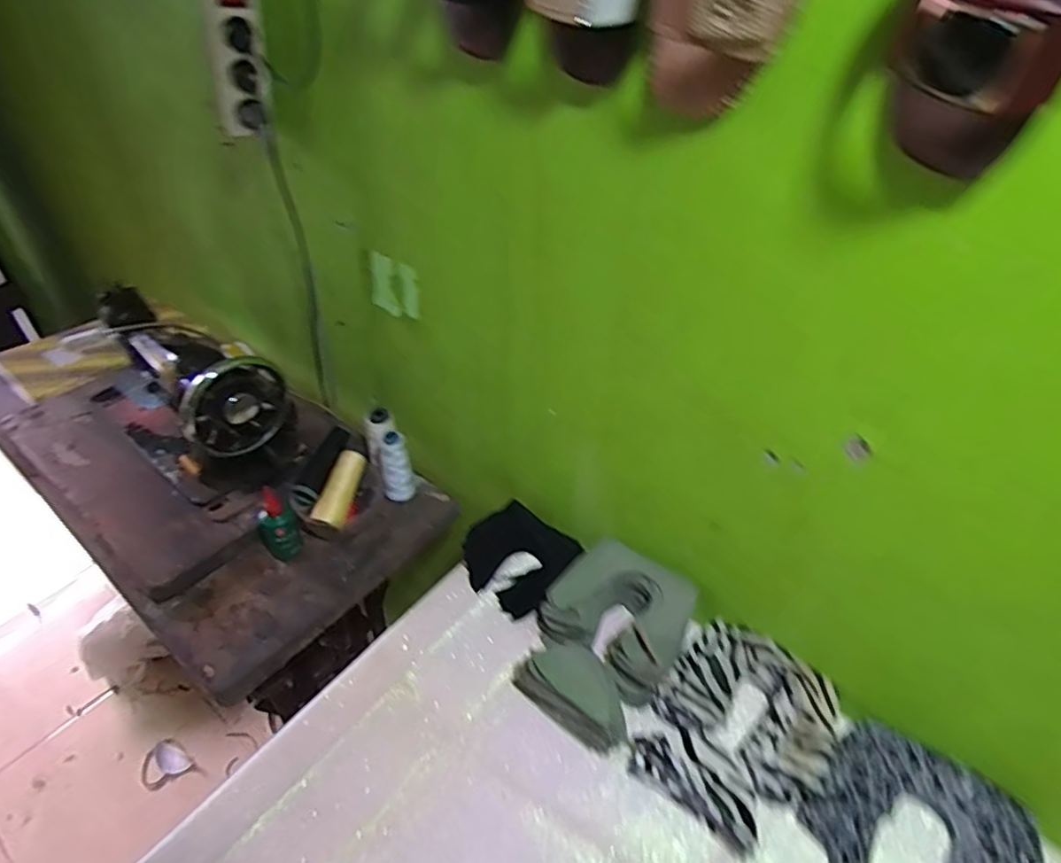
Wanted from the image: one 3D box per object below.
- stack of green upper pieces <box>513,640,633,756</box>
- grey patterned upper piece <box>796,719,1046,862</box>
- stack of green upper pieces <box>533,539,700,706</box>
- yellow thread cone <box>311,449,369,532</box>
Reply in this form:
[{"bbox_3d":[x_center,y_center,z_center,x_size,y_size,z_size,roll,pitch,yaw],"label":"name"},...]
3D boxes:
[{"bbox_3d":[0.050,0.276,0.652,0.137,0.074,0.056,29,48,27],"label":"stack of green upper pieces"},{"bbox_3d":[0.363,0.387,0.562,0.194,0.036,0.180,26,47,25],"label":"grey patterned upper piece"},{"bbox_3d":[0.109,0.217,0.726,0.157,0.061,0.149,32,49,30],"label":"stack of green upper pieces"},{"bbox_3d":[-0.262,0.077,0.840,0.037,0.038,0.115,11,61,11],"label":"yellow thread cone"}]

